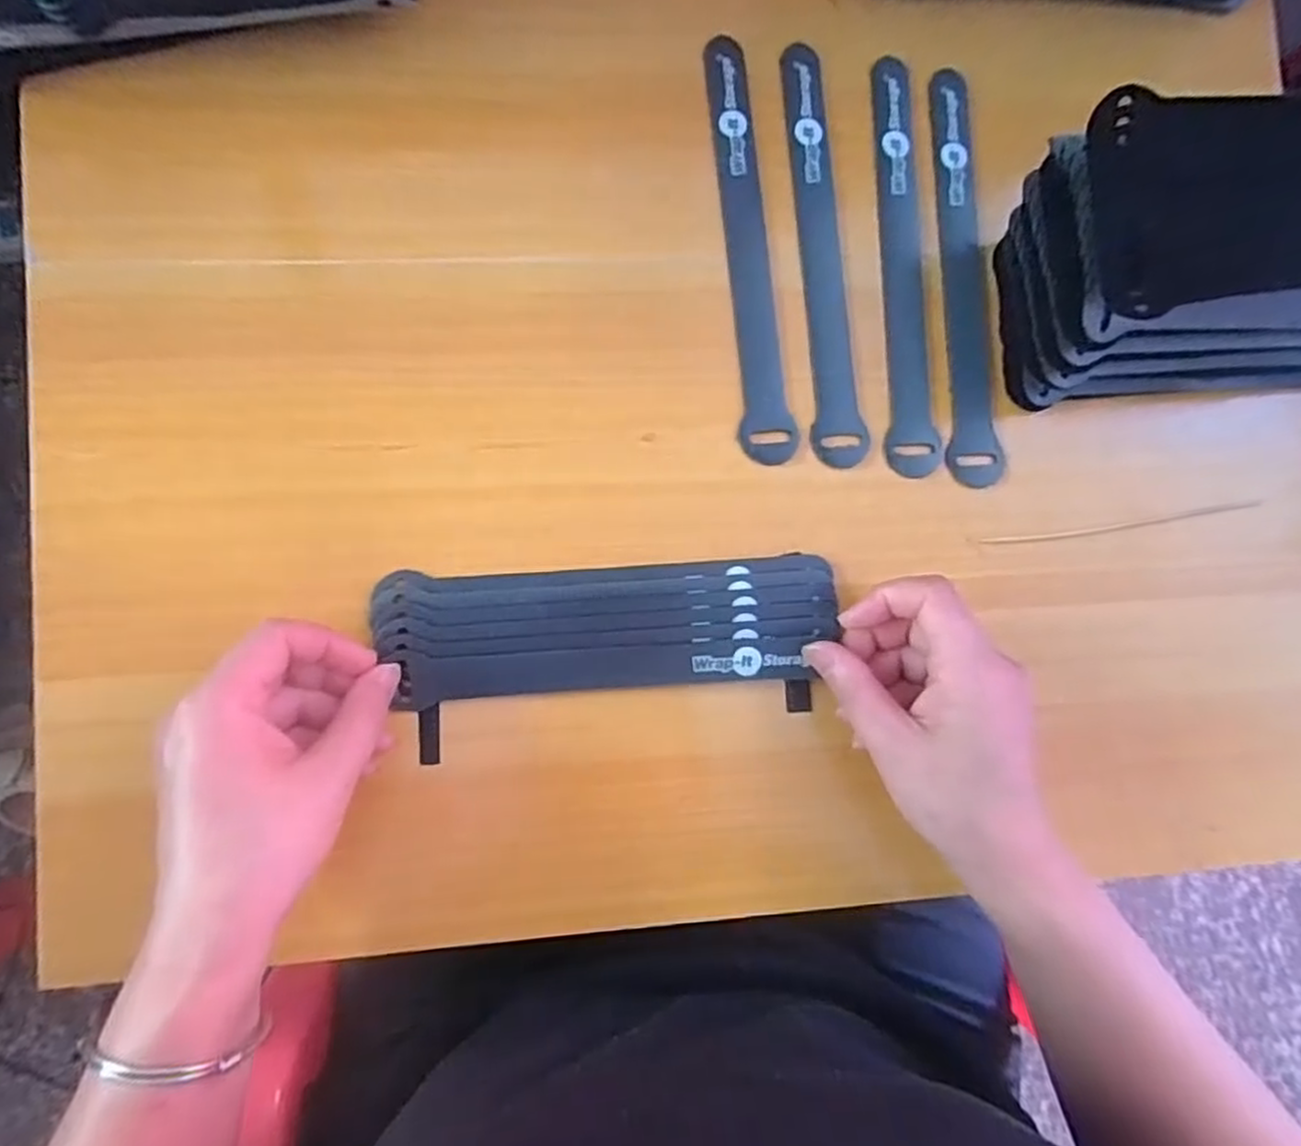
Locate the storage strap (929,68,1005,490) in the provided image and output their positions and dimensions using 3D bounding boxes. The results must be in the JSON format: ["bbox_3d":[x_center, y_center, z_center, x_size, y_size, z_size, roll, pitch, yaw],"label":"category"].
[{"bbox_3d":[0.151,-0.144,0.349,0.026,0.004,0.206,1,83,-4],"label":"storage strap"}]

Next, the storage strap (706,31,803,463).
[{"bbox_3d":[0.045,-0.158,0.347,0.026,0.005,0.213,-6,88,-5],"label":"storage strap"}]

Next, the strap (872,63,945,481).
[{"bbox_3d":[0.122,-0.148,0.347,0.025,0.004,0.203,0,84,-1],"label":"strap"}]

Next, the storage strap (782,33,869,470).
[{"bbox_3d":[0.084,-0.156,0.351,0.025,0.005,0.211,-2,86,-6],"label":"storage strap"}]

